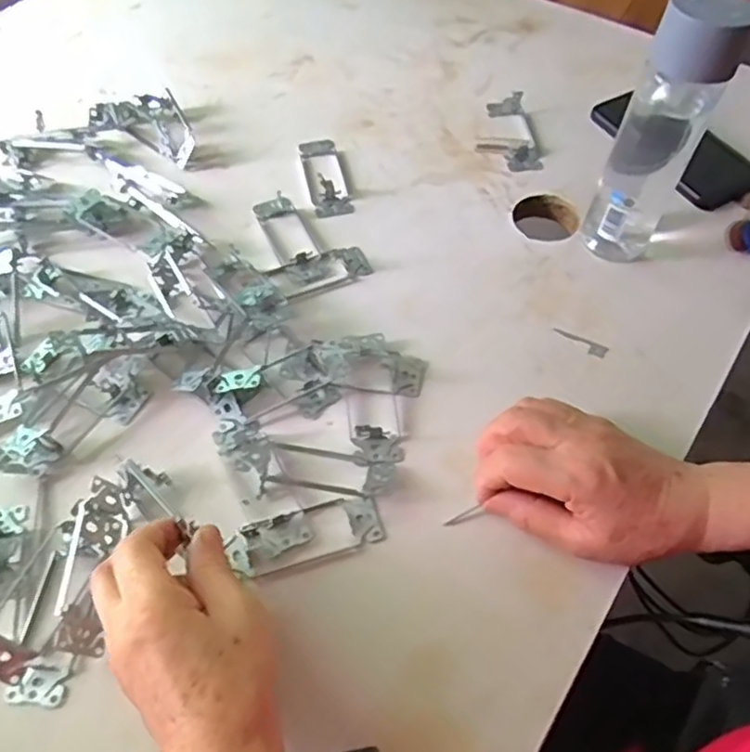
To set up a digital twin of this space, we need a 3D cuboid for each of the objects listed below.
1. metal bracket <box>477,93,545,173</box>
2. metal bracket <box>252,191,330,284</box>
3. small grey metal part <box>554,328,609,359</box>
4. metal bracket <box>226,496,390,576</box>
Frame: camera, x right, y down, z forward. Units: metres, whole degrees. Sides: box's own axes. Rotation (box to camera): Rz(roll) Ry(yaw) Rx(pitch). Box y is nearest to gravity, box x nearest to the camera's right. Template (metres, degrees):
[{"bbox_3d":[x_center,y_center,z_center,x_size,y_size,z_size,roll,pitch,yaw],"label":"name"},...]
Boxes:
[{"bbox_3d":[0.135,-0.243,0.642,0.061,0.019,0.103,5,58,5],"label":"metal bracket"},{"bbox_3d":[-0.075,-0.126,0.573,0.038,0.015,0.106,-23,60,-12],"label":"metal bracket"},{"bbox_3d":[0.161,-0.027,0.510,0.043,0.004,0.012,24,62,15],"label":"small grey metal part"},{"bbox_3d":[-0.045,0.102,0.424,0.097,0.016,0.036,-15,59,-8],"label":"metal bracket"}]

